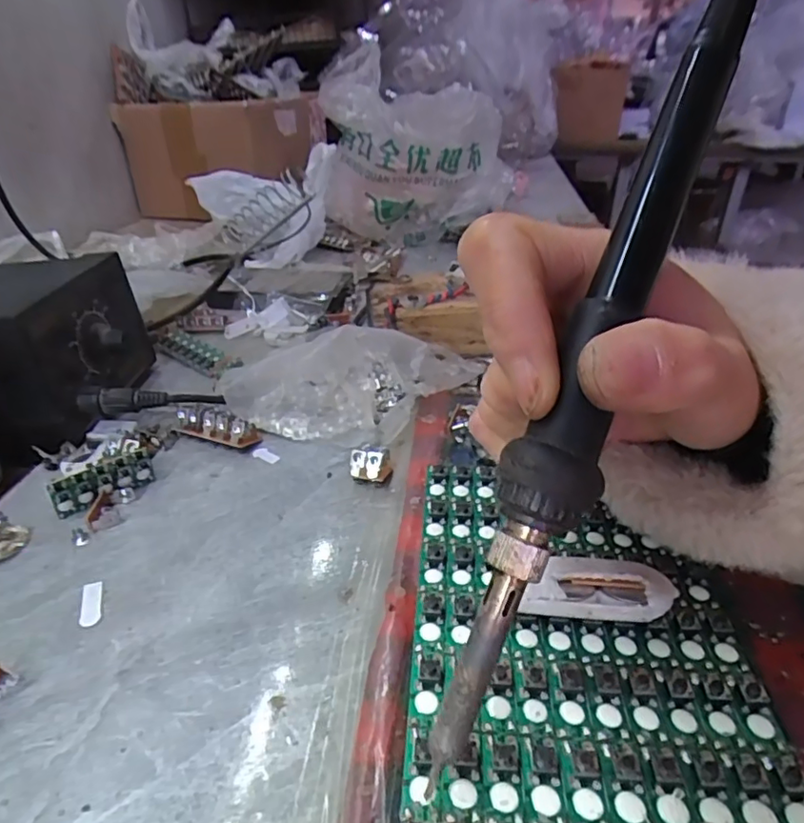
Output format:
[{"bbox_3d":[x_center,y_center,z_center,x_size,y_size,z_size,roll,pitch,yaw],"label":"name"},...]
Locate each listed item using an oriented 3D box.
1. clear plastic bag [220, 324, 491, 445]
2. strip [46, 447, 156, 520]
[{"bbox_3d":[-0.034,-0.022,0.354,0.153,0.051,0.072,5,32,7],"label":"clear plastic bag"},{"bbox_3d":[-0.148,0.035,0.290,0.046,0.023,0.008,-22,38,-31],"label":"strip"}]

